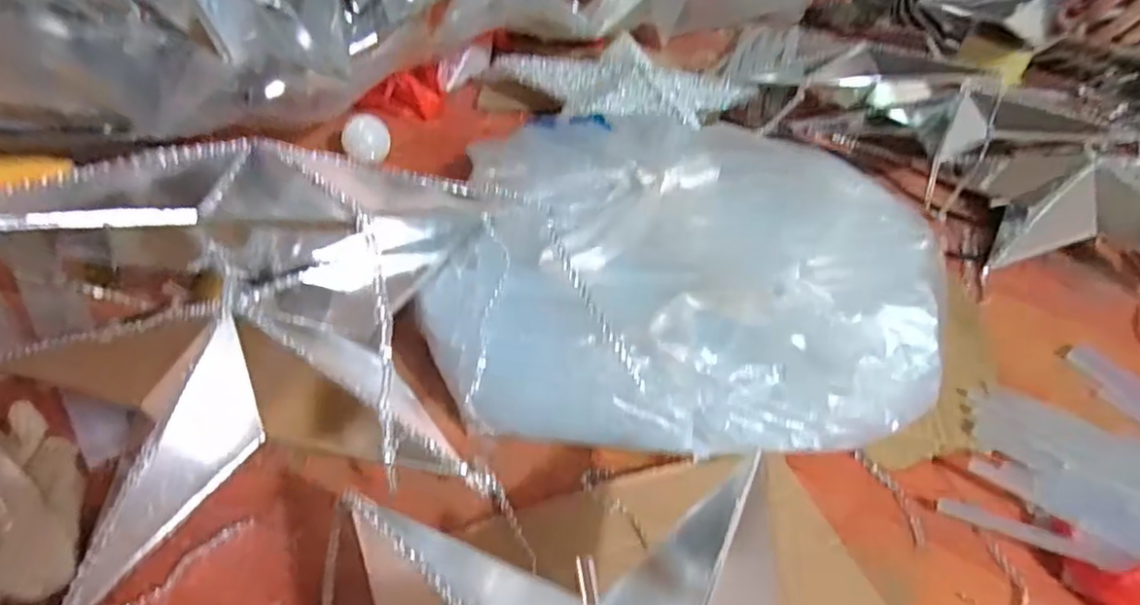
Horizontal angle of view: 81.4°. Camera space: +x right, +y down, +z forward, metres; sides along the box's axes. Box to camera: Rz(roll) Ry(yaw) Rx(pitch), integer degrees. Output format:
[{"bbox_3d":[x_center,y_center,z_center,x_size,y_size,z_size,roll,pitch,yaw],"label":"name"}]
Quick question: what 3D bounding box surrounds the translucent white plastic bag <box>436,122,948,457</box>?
[{"bbox_3d":[0.069,-0.016,0.406,0.282,0.095,0.227,9,41,2],"label":"translucent white plastic bag"}]

